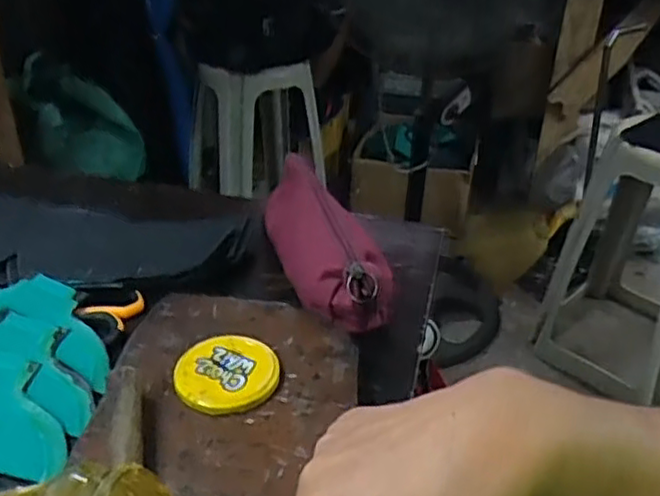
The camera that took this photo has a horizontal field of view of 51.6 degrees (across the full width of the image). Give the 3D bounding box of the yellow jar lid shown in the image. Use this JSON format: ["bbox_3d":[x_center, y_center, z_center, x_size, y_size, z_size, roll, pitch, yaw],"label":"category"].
[{"bbox_3d":[-0.071,0.088,0.484,0.070,0.008,0.071,1,33,0],"label":"yellow jar lid"}]

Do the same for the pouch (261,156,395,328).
[{"bbox_3d":[-0.012,-0.008,0.612,0.067,0.061,0.208,-14,36,-21],"label":"pouch"}]

